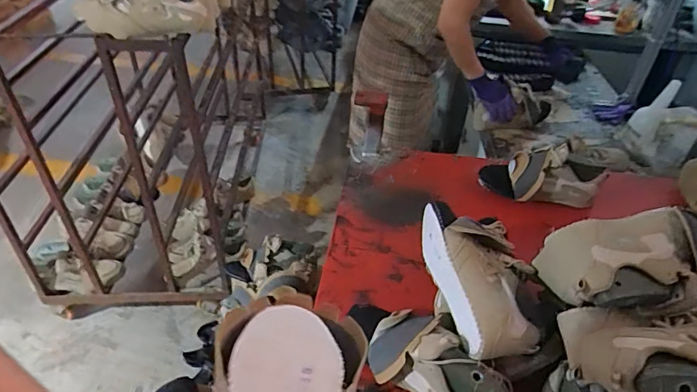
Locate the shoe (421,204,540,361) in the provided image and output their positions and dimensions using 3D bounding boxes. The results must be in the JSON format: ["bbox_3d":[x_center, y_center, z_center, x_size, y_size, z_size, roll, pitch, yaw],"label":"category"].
[{"bbox_3d":[0.190,0.114,0.701,0.131,0.095,0.252,-26,58,16],"label":"shoe"}]

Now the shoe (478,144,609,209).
[{"bbox_3d":[0.426,-0.046,1.057,0.247,0.122,0.091,3,39,1],"label":"shoe"}]

